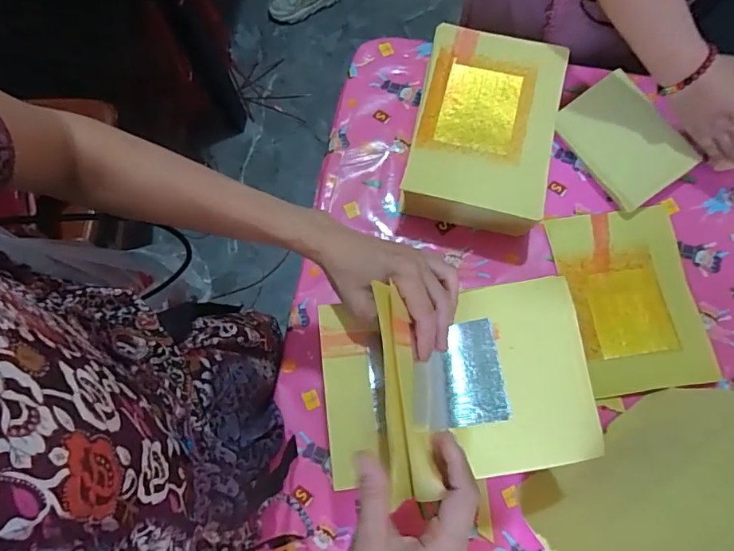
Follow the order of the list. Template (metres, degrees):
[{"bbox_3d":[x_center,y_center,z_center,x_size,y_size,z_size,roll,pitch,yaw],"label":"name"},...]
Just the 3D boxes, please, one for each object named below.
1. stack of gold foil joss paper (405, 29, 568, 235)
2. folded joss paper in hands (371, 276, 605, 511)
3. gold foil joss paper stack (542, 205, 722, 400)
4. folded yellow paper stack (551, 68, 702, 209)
[{"bbox_3d":[0.146,-0.180,0.627,0.165,0.094,0.230,12,76,4],"label":"stack of gold foil joss paper"},{"bbox_3d":[0.102,0.090,0.407,0.173,0.088,0.172,-6,75,0],"label":"folded joss paper in hands"},{"bbox_3d":[0.332,0.028,0.620,0.160,0.010,0.227,-9,75,-1],"label":"gold foil joss paper stack"},{"bbox_3d":[0.335,-0.176,0.645,0.103,0.012,0.158,-37,83,16],"label":"folded yellow paper stack"}]

